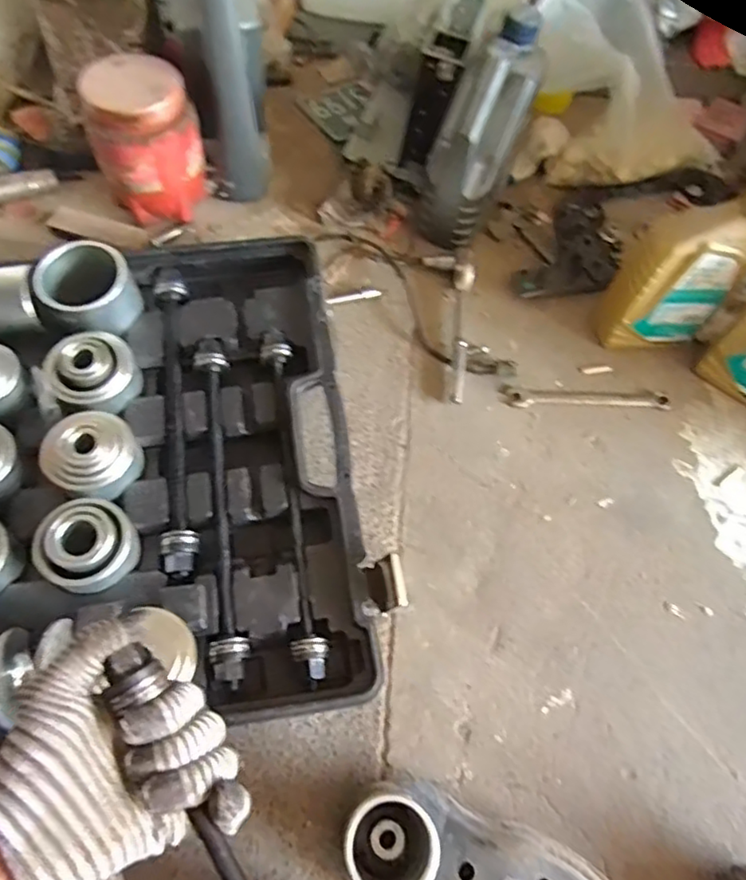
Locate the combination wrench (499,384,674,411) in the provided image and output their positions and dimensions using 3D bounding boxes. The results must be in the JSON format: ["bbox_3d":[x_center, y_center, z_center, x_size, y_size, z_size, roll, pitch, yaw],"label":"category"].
[{"bbox_3d":[0.249,-0.048,0.712,0.198,0.010,0.025,3,62,-4],"label":"combination wrench"}]

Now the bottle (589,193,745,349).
[{"bbox_3d":[0.334,-0.185,0.669,0.122,0.219,0.058,4,62,-4],"label":"bottle"}]

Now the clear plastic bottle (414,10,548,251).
[{"bbox_3d":[0.118,-0.351,0.710,0.087,0.257,0.099,30,30,13],"label":"clear plastic bottle"}]

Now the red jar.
[{"bbox_3d":[-0.266,-0.349,0.729,0.121,0.149,0.097,-17,65,-14],"label":"red jar"}]

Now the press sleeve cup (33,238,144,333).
[{"bbox_3d":[-0.295,-0.156,0.637,0.085,0.065,0.082,2,62,-4],"label":"press sleeve cup"}]

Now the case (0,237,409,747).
[{"bbox_3d":[-0.413,0.040,0.568,0.801,0.129,0.494,-7,63,-6],"label":"case"}]

